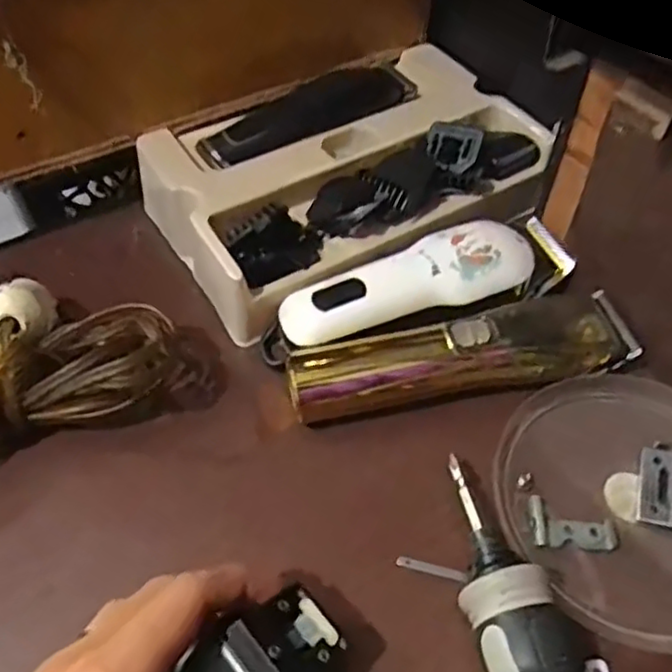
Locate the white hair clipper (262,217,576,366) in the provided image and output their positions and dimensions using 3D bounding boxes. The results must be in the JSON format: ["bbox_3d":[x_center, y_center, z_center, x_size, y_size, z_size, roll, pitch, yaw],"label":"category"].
[{"bbox_3d":[0.050,-0.022,0.374,0.176,0.040,0.051,-20,55,-14],"label":"white hair clipper"}]

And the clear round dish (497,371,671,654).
[{"bbox_3d":[0.146,0.075,0.320,0.126,0.016,0.127,0,53,0],"label":"clear round dish"}]

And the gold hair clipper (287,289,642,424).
[{"bbox_3d":[0.067,0.009,0.349,0.181,0.031,0.041,-9,53,-7],"label":"gold hair clipper"}]

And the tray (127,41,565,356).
[{"bbox_3d":[0.010,-0.102,0.421,0.236,0.047,0.146,-26,57,-18],"label":"tray"}]

